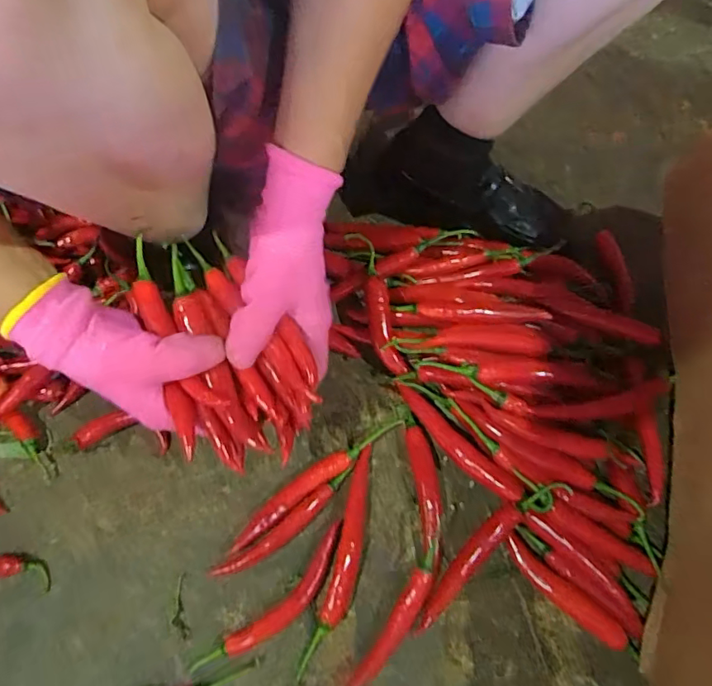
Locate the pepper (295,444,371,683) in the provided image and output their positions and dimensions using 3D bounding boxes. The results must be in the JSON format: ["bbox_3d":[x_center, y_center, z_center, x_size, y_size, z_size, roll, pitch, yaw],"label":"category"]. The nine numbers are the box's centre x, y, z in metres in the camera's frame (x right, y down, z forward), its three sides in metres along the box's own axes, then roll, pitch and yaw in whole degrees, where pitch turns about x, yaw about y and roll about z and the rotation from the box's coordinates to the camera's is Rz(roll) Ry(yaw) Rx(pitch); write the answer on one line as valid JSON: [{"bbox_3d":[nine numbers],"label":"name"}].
[{"bbox_3d":[-0.009,0.178,0.444,0.028,0.017,0.183,14,65,5],"label":"pepper"}]

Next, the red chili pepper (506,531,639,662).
[{"bbox_3d":[0.174,0.209,0.433,0.126,0.023,0.020,40,70,16],"label":"red chili pepper"}]

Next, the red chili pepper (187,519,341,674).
[{"bbox_3d":[-0.061,0.213,0.430,0.031,0.015,0.151,42,71,17],"label":"red chili pepper"}]

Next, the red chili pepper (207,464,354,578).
[{"bbox_3d":[-0.058,0.157,0.456,0.142,0.013,0.020,-34,70,-16],"label":"red chili pepper"}]

